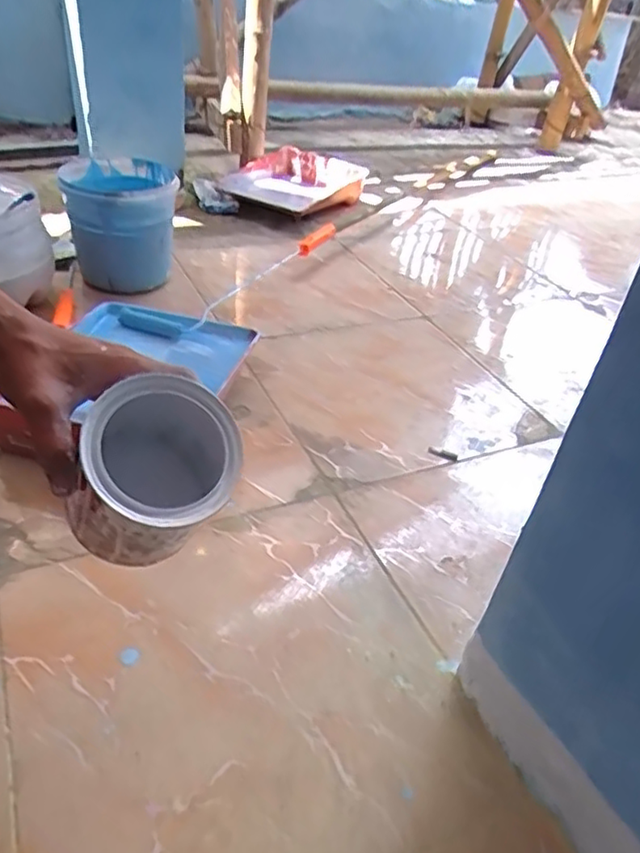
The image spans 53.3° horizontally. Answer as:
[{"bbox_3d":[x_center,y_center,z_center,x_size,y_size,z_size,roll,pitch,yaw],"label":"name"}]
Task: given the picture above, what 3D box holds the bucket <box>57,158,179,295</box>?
[{"bbox_3d":[-0.378,-0.390,1.231,0.182,0.190,0.223,-5,39,-16],"label":"bucket"}]

